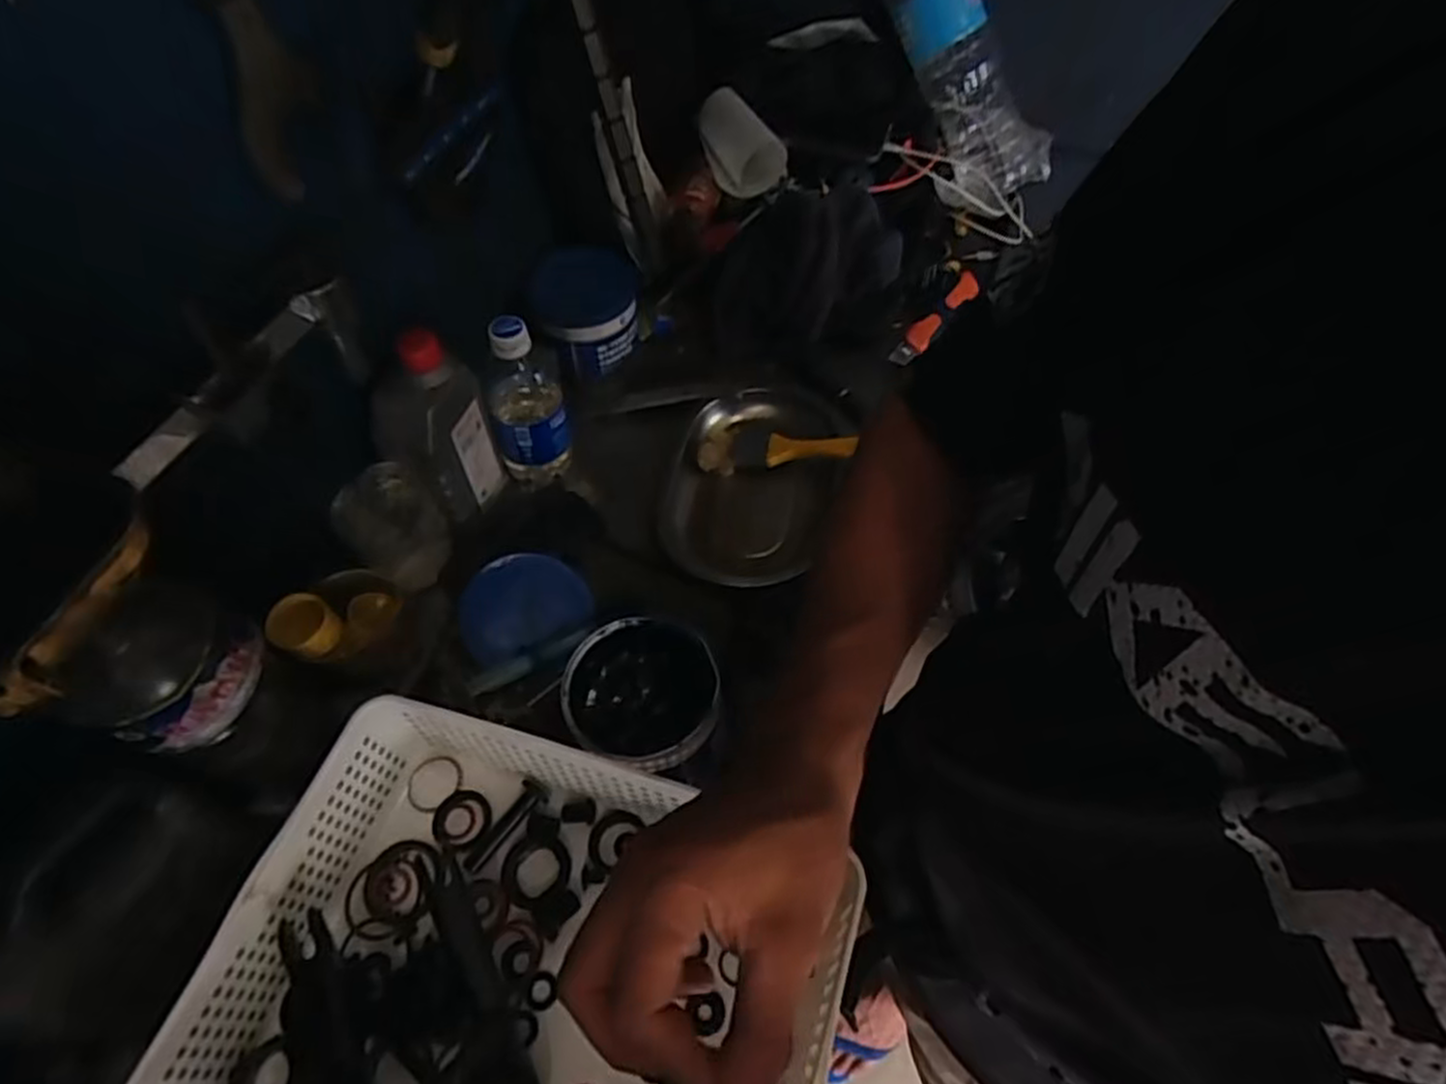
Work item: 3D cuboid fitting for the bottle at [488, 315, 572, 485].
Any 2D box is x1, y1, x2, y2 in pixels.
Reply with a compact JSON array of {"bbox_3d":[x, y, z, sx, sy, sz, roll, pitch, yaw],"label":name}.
[{"bbox_3d":[-0.165,-0.122,0.646,0.063,0.145,0.059,-15,57,-8],"label":"bottle"}]

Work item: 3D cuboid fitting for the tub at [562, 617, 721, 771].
[{"bbox_3d":[-0.054,0.114,0.530,0.093,0.076,0.099,-1,56,1],"label":"tub"}]

